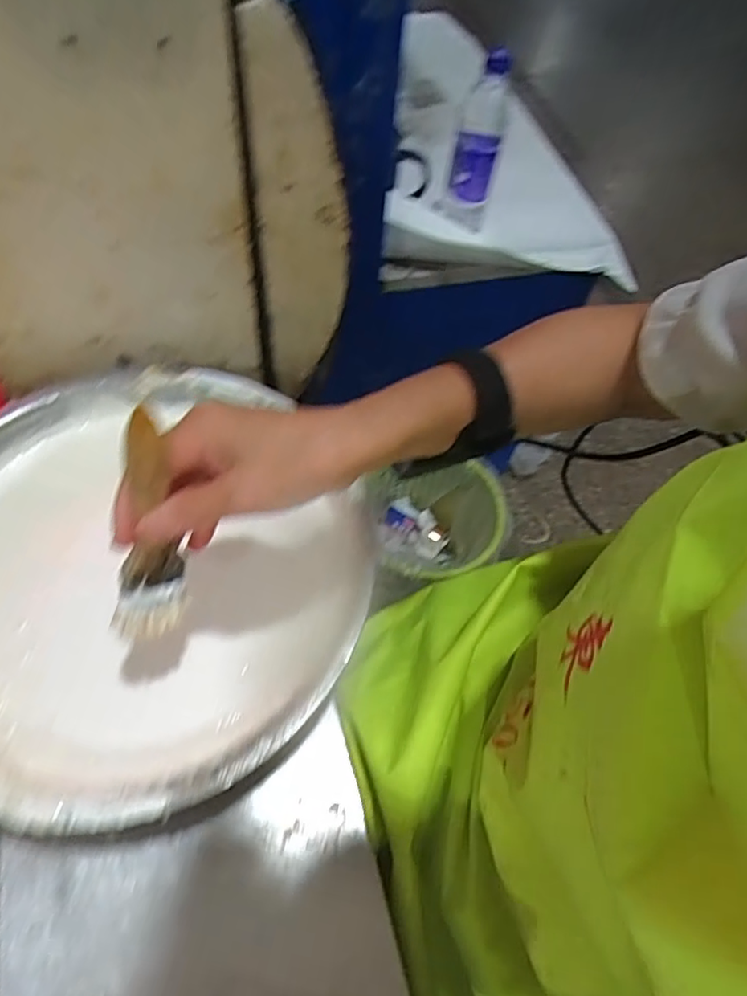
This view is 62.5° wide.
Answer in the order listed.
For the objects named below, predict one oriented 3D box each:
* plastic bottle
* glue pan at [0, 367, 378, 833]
[{"bbox_3d":[0.135,-0.465,0.775,0.054,0.174,0.061,16,57,3],"label":"plastic bottle"},{"bbox_3d":[-0.171,0.049,0.444,0.315,0.060,0.327,2,58,-3],"label":"glue pan"}]

